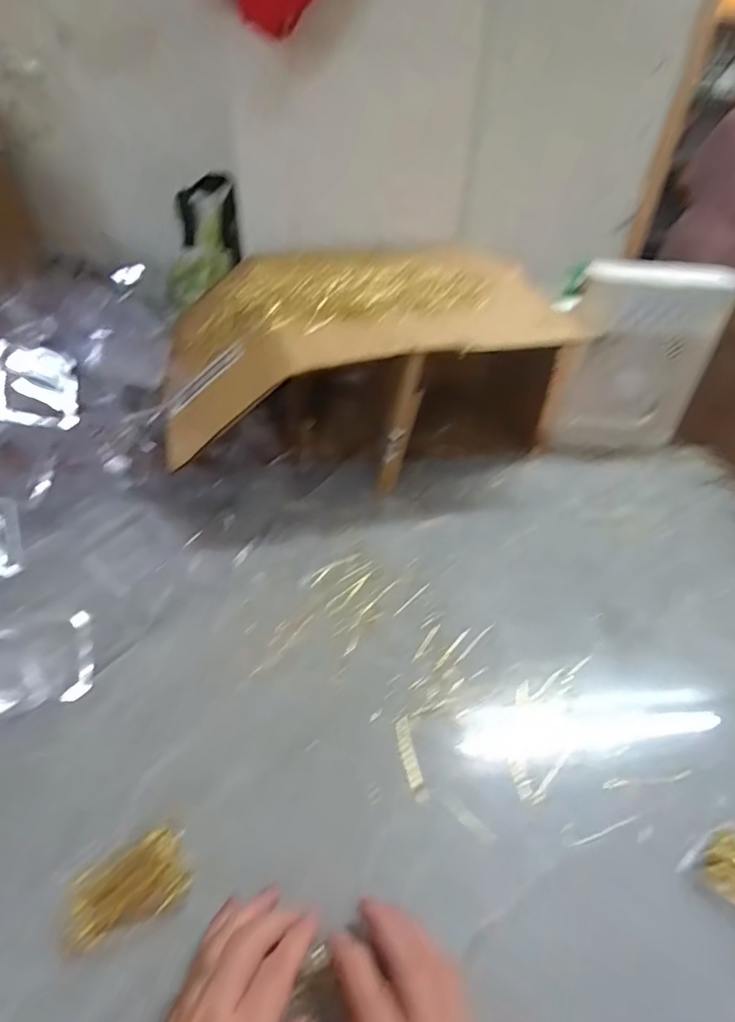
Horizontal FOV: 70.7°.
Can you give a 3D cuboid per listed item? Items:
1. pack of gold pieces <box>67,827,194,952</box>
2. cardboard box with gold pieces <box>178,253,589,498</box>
[{"bbox_3d":[-0.153,0.237,0.330,0.071,0.022,0.042,-14,42,-18],"label":"pack of gold pieces"},{"bbox_3d":[0.008,-0.194,0.709,0.526,0.224,0.297,-8,40,-12],"label":"cardboard box with gold pieces"}]

